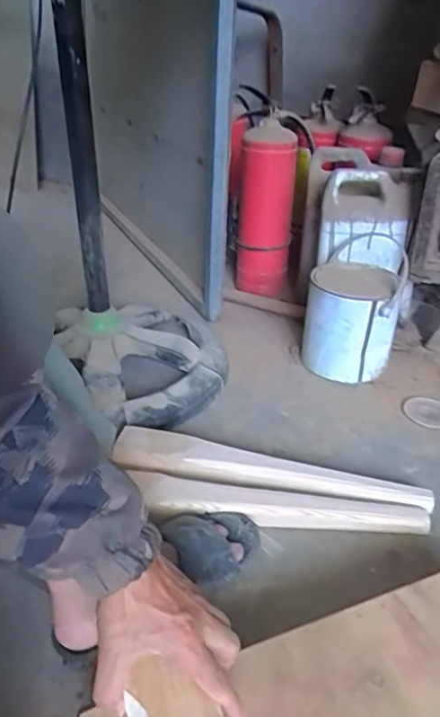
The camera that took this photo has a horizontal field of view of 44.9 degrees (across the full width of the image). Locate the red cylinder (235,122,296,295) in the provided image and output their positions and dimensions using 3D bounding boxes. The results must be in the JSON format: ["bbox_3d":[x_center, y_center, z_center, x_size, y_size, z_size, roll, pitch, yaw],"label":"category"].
[{"bbox_3d":[0.108,-0.351,1.317,0.132,0.408,0.110,5,31,4],"label":"red cylinder"}]

